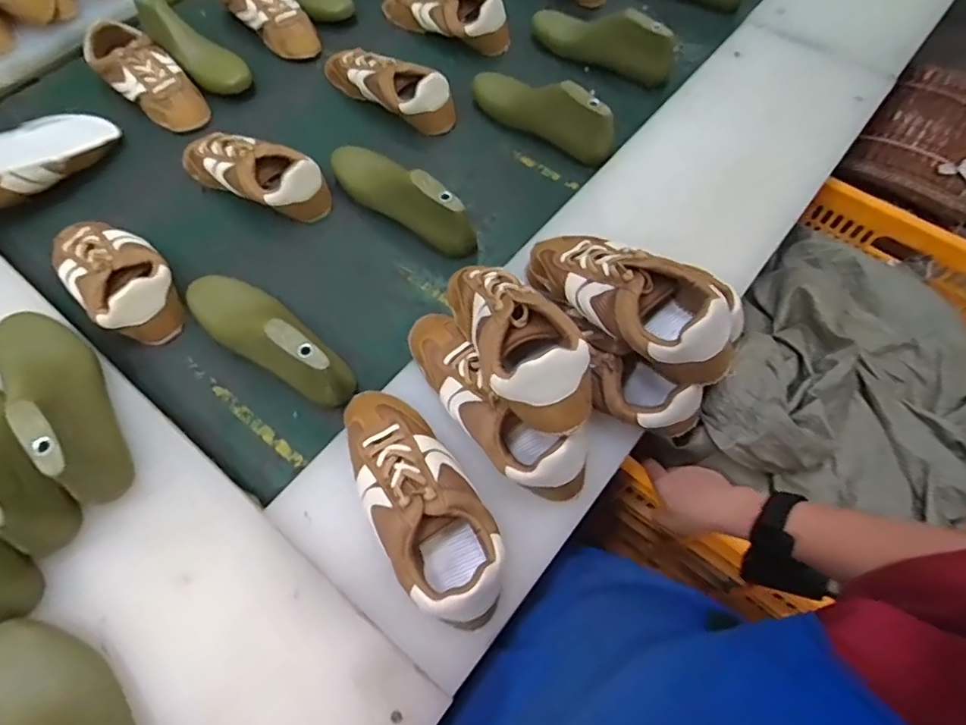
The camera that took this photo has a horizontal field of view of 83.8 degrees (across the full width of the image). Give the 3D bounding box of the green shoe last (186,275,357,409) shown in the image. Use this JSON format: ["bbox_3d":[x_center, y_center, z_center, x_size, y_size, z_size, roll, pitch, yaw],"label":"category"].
[{"bbox_3d":[-0.250,-0.045,0.609,0.252,0.076,0.074,32,69,15],"label":"green shoe last"}]

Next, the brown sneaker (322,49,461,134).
[{"bbox_3d":[-0.150,-0.432,0.822,0.240,0.077,0.085,36,70,16],"label":"brown sneaker"}]

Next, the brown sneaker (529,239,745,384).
[{"bbox_3d":[0.134,-0.069,0.527,0.094,0.090,0.228,-40,53,-18],"label":"brown sneaker"}]

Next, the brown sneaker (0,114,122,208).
[{"bbox_3d":[-0.638,-0.284,0.756,0.109,0.064,0.238,30,52,16],"label":"brown sneaker"}]

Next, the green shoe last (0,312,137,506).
[{"bbox_3d":[-0.433,0.029,0.543,0.080,0.088,0.243,-40,70,-17],"label":"green shoe last"}]

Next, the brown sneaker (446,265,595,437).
[{"bbox_3d":[0.024,-0.032,0.501,0.097,0.074,0.219,-25,49,-11],"label":"brown sneaker"}]

